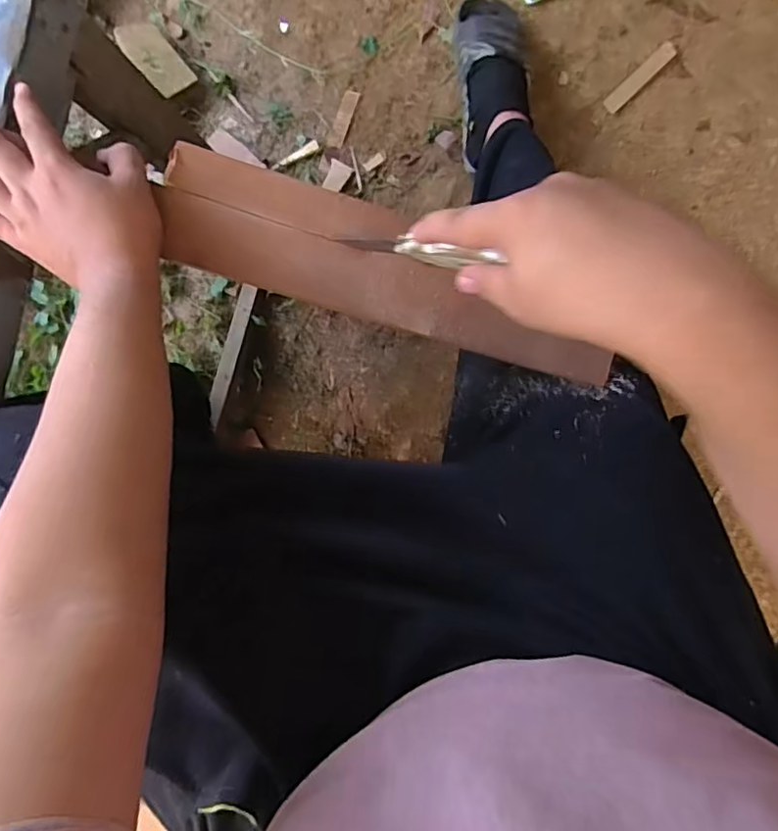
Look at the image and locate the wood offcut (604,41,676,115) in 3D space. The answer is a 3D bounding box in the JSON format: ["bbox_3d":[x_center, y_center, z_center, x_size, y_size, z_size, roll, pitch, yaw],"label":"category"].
[{"bbox_3d":[0.409,-0.547,0.941,0.139,0.011,0.025,-43,86,0],"label":"wood offcut"}]

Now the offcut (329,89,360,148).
[{"bbox_3d":[-0.079,-0.522,1.023,0.027,0.004,0.102,19,88,4],"label":"offcut"}]

